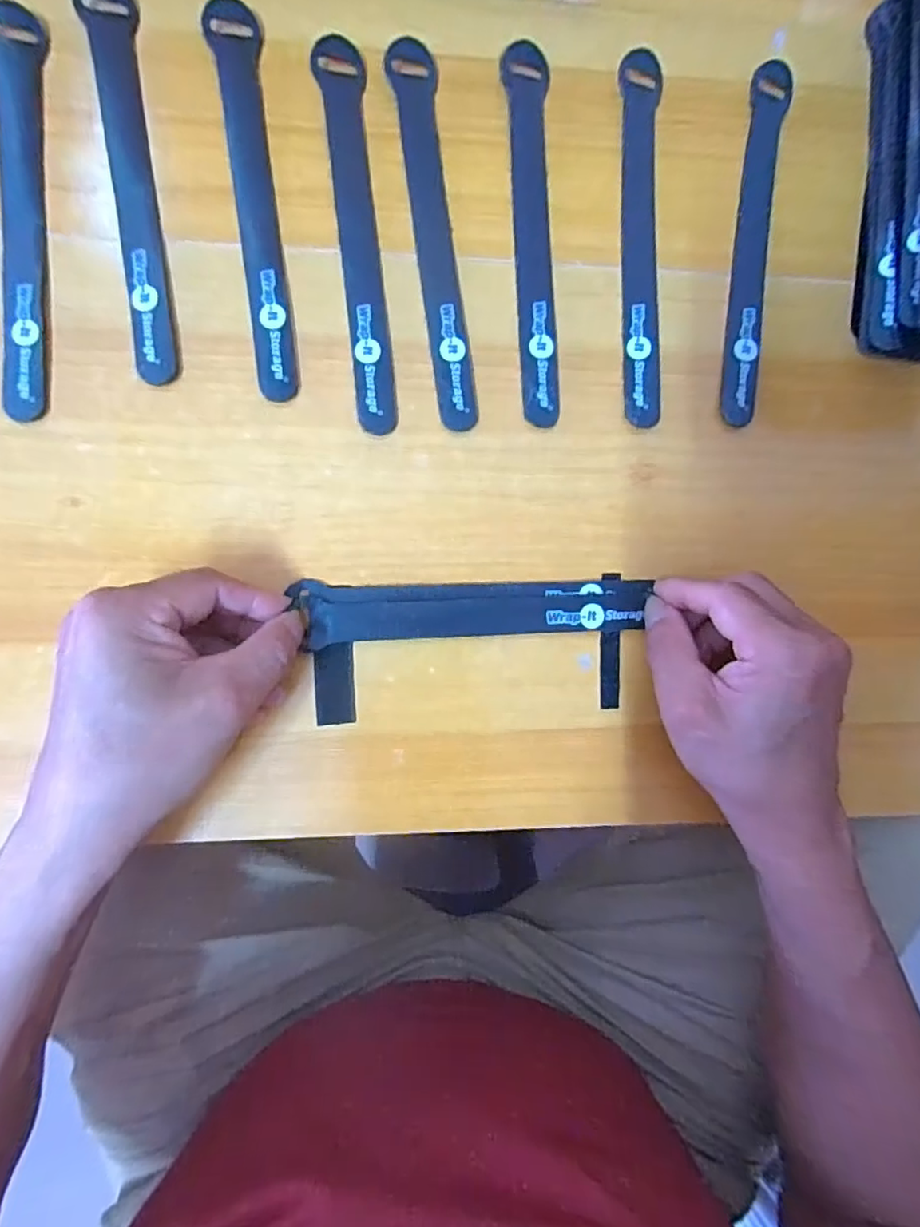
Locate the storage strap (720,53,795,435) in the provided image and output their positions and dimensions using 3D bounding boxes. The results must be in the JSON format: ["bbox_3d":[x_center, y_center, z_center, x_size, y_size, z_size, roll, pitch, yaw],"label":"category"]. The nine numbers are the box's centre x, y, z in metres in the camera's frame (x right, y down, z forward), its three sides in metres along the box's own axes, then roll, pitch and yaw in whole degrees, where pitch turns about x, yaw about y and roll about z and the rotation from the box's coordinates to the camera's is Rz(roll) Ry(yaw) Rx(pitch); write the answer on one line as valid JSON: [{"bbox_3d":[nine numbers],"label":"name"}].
[{"bbox_3d":[0.161,-0.200,0.323,0.021,0.011,0.194,7,87,3],"label":"storage strap"}]

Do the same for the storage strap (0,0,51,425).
[{"bbox_3d":[-0.214,-0.192,0.288,0.023,0.012,0.196,-1,89,-6],"label":"storage strap"}]

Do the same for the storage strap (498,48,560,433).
[{"bbox_3d":[0.038,-0.198,0.312,0.024,0.008,0.195,-2,89,-6],"label":"storage strap"}]

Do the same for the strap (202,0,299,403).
[{"bbox_3d":[-0.104,-0.207,0.300,0.024,0.010,0.197,-6,89,-8],"label":"strap"}]

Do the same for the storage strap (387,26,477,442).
[{"bbox_3d":[-0.013,-0.195,0.307,0.024,0.007,0.197,-7,89,-6],"label":"storage strap"}]

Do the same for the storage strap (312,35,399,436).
[{"bbox_3d":[-0.052,-0.192,0.303,0.024,0.006,0.198,-5,89,-6],"label":"storage strap"}]

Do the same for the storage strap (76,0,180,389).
[{"bbox_3d":[-0.163,-0.214,0.293,0.023,0.006,0.200,-7,89,-6],"label":"storage strap"}]

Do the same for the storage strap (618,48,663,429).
[{"bbox_3d":[0.098,-0.200,0.318,0.021,0.007,0.196,0,89,-6],"label":"storage strap"}]

